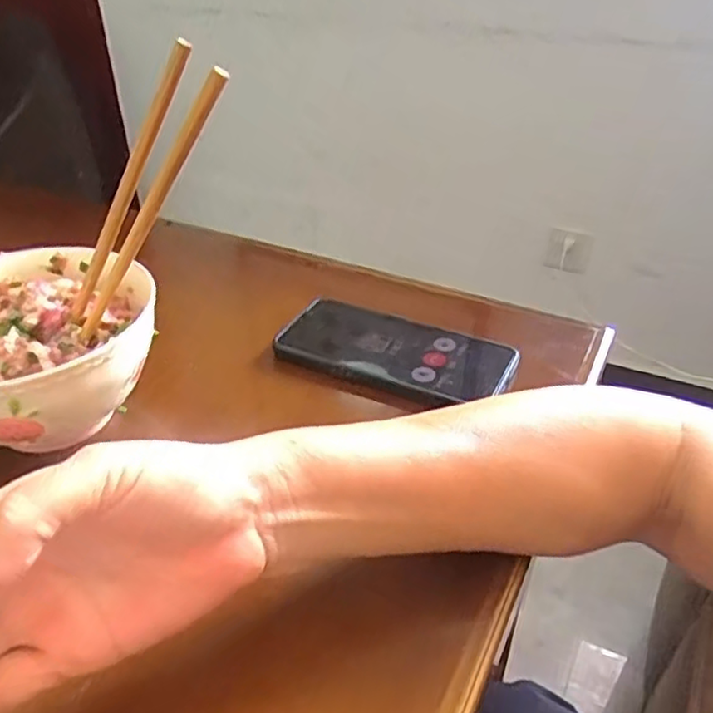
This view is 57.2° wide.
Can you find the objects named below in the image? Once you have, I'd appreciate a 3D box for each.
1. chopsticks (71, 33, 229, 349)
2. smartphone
[{"bbox_3d":[-0.116,-0.078,0.343,0.027,0.173,0.018,28,32,-16],"label":"chopsticks"},{"bbox_3d":[0.027,-0.007,0.469,0.161,0.016,0.085,18,39,24],"label":"smartphone"}]

